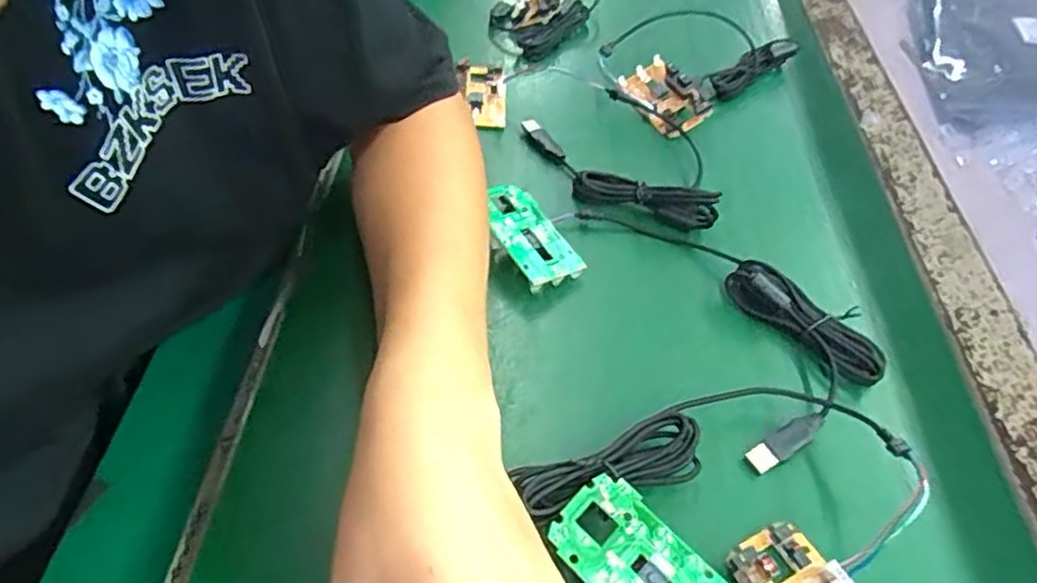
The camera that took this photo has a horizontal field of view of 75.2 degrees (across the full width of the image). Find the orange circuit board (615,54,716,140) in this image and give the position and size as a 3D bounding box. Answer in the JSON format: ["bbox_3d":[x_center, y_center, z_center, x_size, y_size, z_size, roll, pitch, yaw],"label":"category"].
[{"bbox_3d":[0.116,-0.157,0.541,0.047,0.011,0.080,-37,57,-1],"label":"orange circuit board"}]

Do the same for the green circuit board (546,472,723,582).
[{"bbox_3d":[0.053,0.121,0.296,0.045,0.004,0.077,-37,71,-24],"label":"green circuit board"}]

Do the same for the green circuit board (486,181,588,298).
[{"bbox_3d":[0.005,-0.037,0.419,0.041,0.009,0.076,-22,65,-30],"label":"green circuit board"}]

